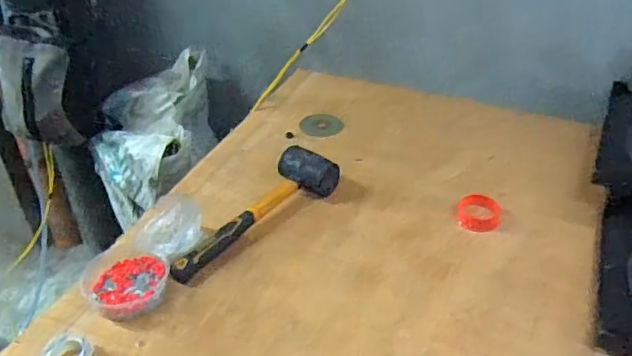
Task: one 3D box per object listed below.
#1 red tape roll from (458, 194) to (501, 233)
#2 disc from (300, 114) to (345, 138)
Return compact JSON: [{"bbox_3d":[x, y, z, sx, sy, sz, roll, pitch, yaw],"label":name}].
[{"bbox_3d":[0.261,0.056,0.903,0.064,0.017,0.074,9,38,12],"label":"red tape roll"},{"bbox_3d":[0.013,-0.110,1.161,0.088,0.006,0.088,0,37,0],"label":"disc"}]

